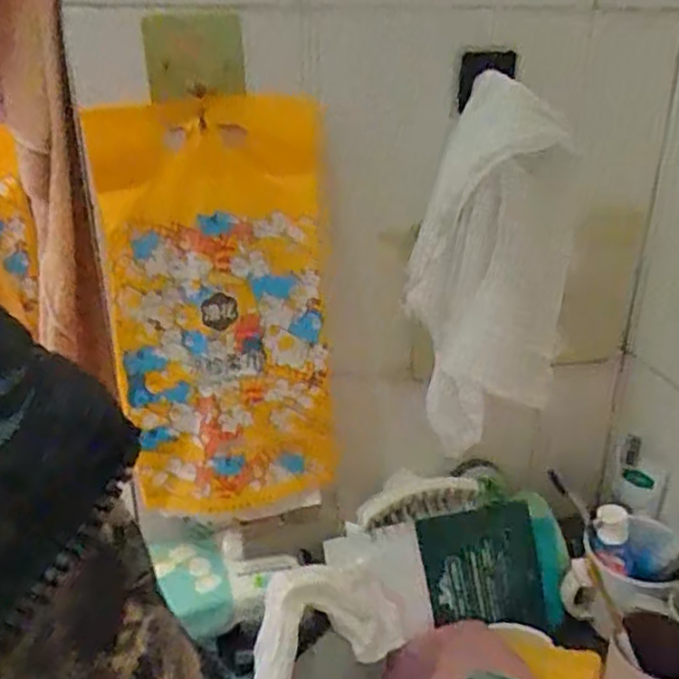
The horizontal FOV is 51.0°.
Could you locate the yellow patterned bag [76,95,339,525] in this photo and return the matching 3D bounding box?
[{"bbox_3d":[-0.099,-0.013,0.606,0.180,0.356,0.034,-6,13,-6],"label":"yellow patterned bag"}]

